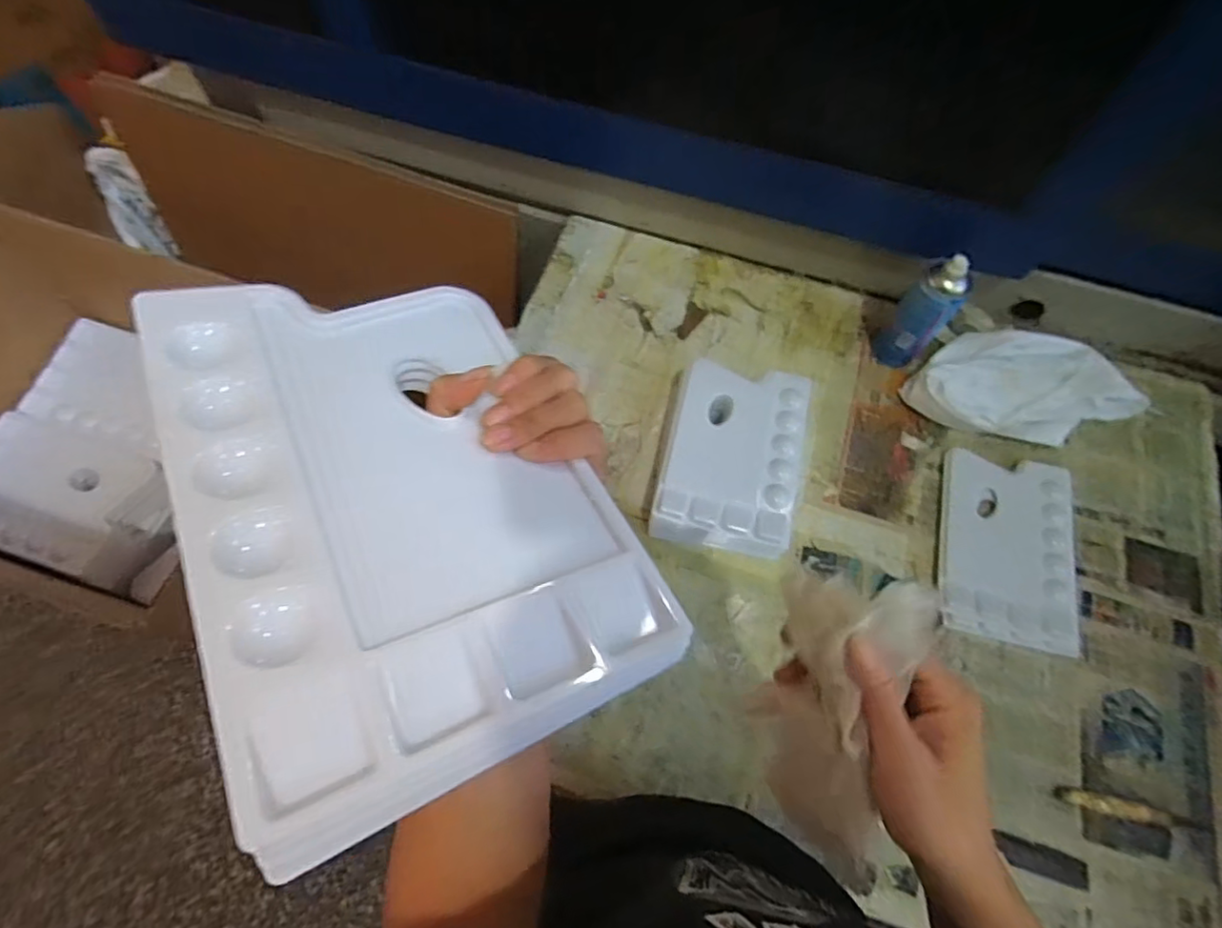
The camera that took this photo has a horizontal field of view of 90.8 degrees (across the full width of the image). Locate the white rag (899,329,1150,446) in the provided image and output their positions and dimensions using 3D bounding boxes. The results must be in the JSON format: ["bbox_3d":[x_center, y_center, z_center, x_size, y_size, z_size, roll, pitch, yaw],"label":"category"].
[{"bbox_3d":[0.588,-0.112,0.860,0.323,0.036,0.174,12,66,3],"label":"white rag"}]

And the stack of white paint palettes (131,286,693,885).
[{"bbox_3d":[-0.088,0.005,0.254,0.157,0.013,0.235,-16,61,-31],"label":"stack of white paint palettes"}]

